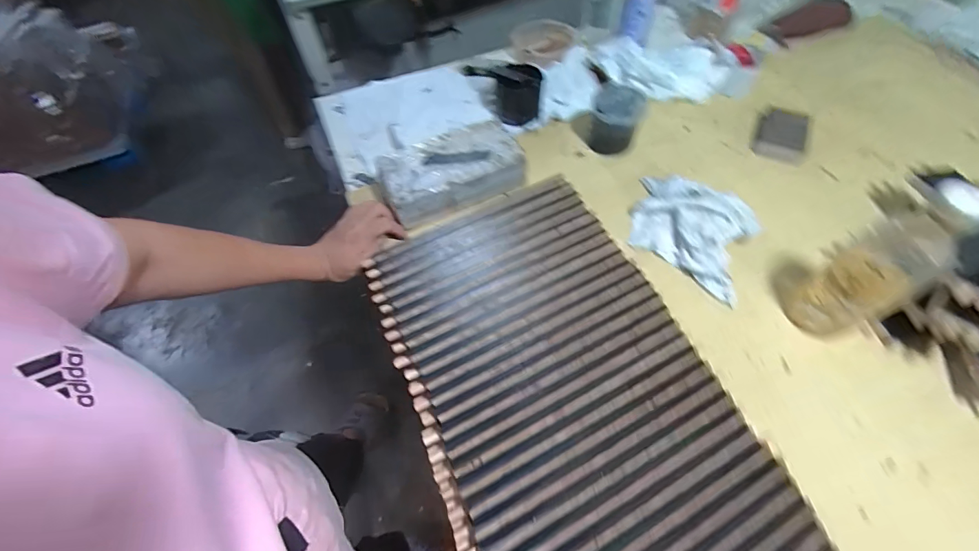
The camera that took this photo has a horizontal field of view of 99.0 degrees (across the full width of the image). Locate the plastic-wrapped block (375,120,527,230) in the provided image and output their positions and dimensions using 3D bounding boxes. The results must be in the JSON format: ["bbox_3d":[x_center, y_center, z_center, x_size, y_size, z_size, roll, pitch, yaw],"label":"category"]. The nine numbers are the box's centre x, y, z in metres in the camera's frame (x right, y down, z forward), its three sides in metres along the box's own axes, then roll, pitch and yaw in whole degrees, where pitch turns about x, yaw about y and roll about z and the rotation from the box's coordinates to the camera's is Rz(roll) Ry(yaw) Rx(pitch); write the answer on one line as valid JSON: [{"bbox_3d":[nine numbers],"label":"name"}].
[{"bbox_3d":[-0.055,-0.153,0.608,0.200,0.048,0.117,-22,59,-11],"label":"plastic-wrapped block"}]

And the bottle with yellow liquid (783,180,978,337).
[{"bbox_3d":[0.410,-0.002,0.441,0.062,0.209,0.069,-26,61,-15],"label":"bottle with yellow liquid"}]

